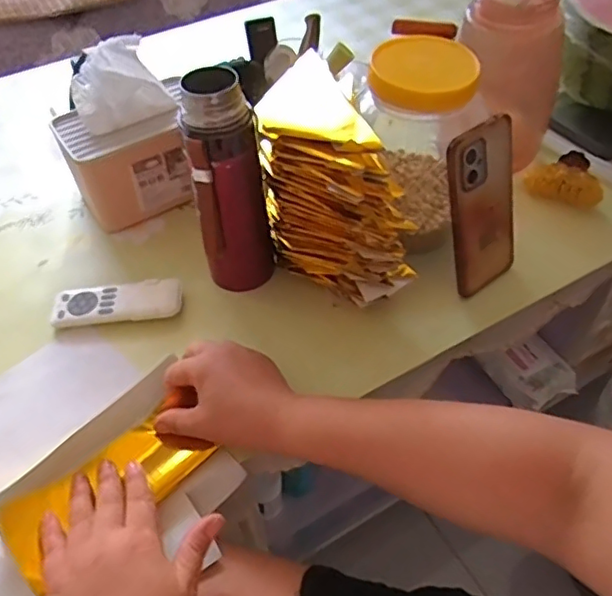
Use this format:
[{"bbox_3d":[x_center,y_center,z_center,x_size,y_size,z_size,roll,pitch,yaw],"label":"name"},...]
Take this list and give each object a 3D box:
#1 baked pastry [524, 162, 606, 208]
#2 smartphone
[{"bbox_3d":[0.289,-0.128,0.650,0.082,0.027,0.039,23,54,21],"label":"baked pastry"},{"bbox_3d":[0.165,-0.081,0.537,0.067,0.162,0.012,-29,37,-20],"label":"smartphone"}]

